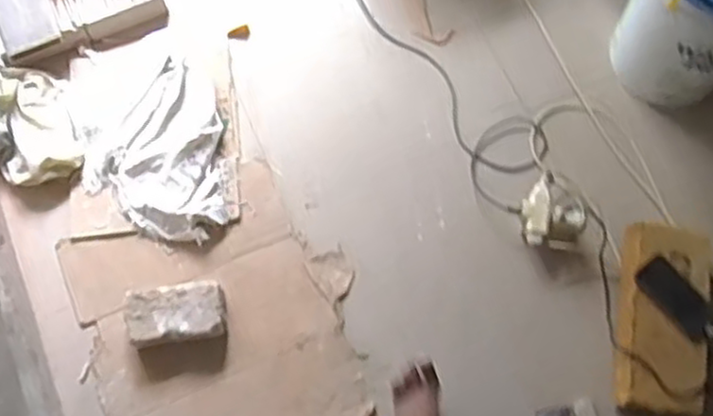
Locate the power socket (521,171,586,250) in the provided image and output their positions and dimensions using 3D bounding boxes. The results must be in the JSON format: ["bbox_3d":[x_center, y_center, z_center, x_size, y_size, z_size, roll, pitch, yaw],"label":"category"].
[{"bbox_3d":[0.433,0.000,1.622,0.135,0.082,0.177,6,72,3],"label":"power socket"}]

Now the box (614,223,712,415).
[{"bbox_3d":[0.640,0.230,1.523,0.179,0.108,0.386,8,72,4],"label":"box"}]

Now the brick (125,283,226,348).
[{"bbox_3d":[-0.379,0.225,1.543,0.191,0.097,0.113,-9,72,-2],"label":"brick"}]

